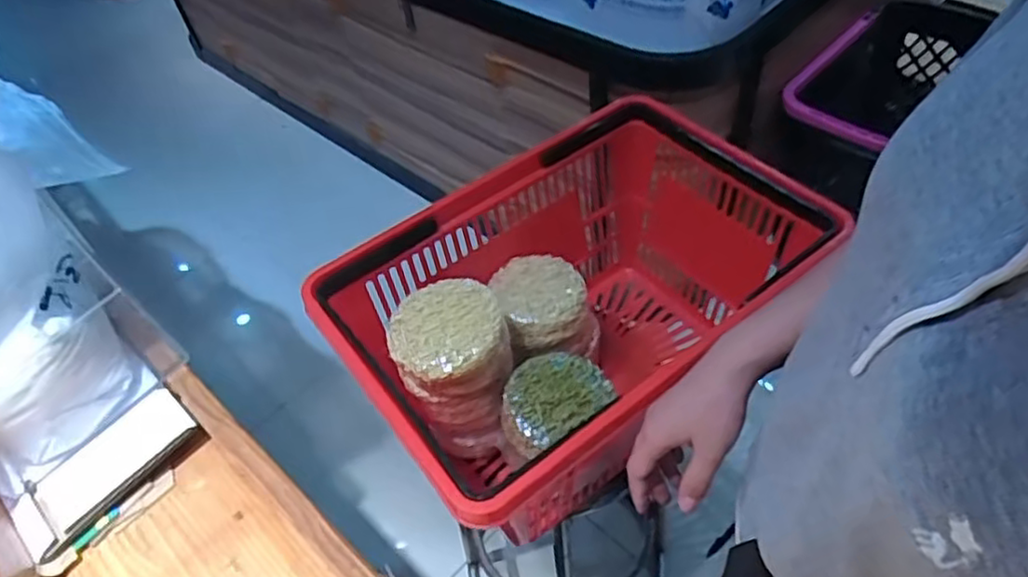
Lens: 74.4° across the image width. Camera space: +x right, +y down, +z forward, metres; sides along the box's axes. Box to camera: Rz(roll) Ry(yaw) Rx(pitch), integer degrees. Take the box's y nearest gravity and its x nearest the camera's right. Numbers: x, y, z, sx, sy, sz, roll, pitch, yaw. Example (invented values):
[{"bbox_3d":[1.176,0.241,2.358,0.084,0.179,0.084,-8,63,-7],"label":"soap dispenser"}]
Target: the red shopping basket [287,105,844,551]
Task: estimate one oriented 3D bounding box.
[{"bbox_3d":[0.087,0.046,0.773,0.503,0.268,0.324,-32,53,-20],"label":"red shopping basket"}]

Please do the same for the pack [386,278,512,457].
[{"bbox_3d":[-0.061,0.083,0.730,0.117,0.160,0.110,-18,50,-9],"label":"pack"}]

